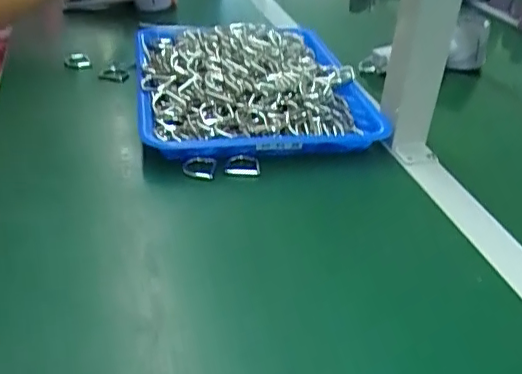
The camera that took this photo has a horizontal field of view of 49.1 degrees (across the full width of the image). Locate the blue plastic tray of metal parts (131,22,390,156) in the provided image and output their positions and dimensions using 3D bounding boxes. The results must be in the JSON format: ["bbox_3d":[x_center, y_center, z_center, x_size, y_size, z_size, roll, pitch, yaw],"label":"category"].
[{"bbox_3d":[-0.012,-0.128,0.643,0.253,0.052,0.286,-4,34,-12],"label":"blue plastic tray of metal parts"}]

